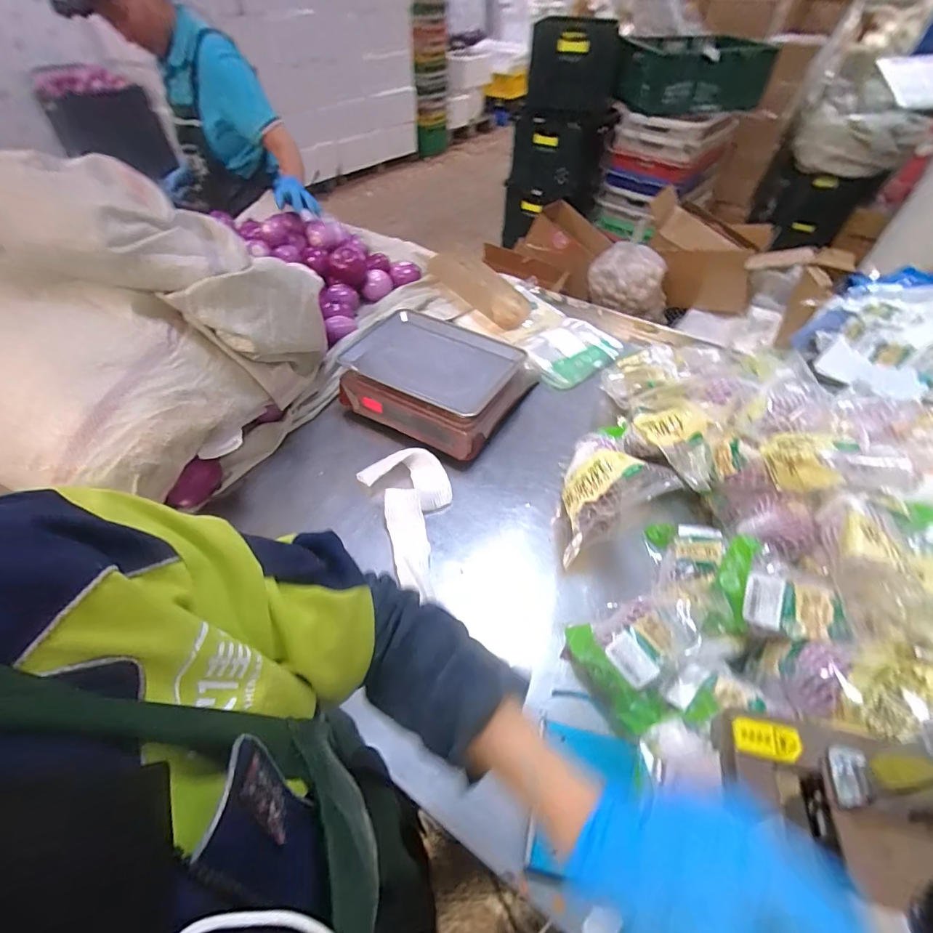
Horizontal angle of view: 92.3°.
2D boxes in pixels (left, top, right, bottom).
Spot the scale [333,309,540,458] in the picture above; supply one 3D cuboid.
[{"bbox_3d":[-0.069,-0.192,0.965,0.347,0.108,0.347,23,53,17],"label":"scale"}]

